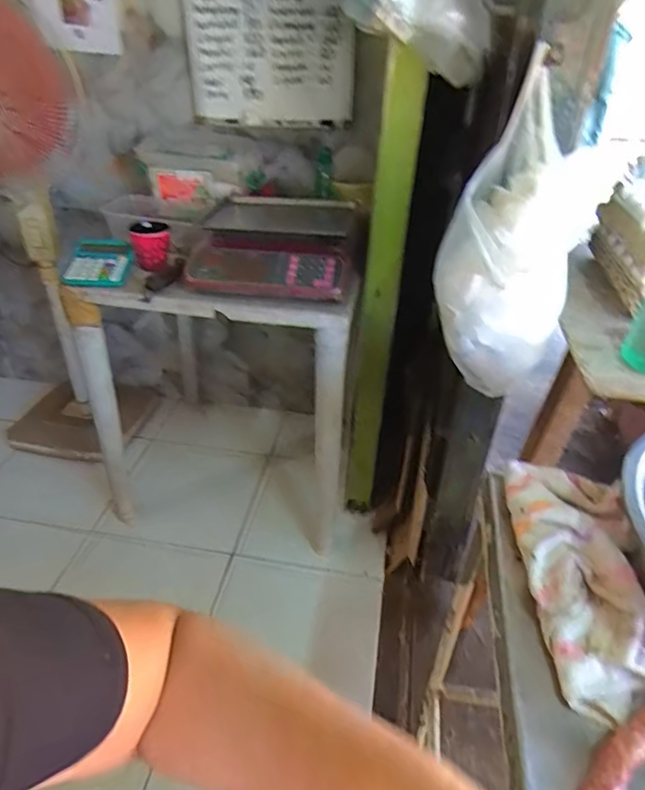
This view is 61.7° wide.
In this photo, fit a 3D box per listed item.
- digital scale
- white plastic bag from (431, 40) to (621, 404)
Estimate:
[{"bbox_3d":[-0.098,-0.321,1.166,0.321,0.098,0.341,5,35,4],"label":"digital scale"},{"bbox_3d":[0.266,-0.231,0.784,0.167,0.456,0.156,7,5,2],"label":"white plastic bag"}]

